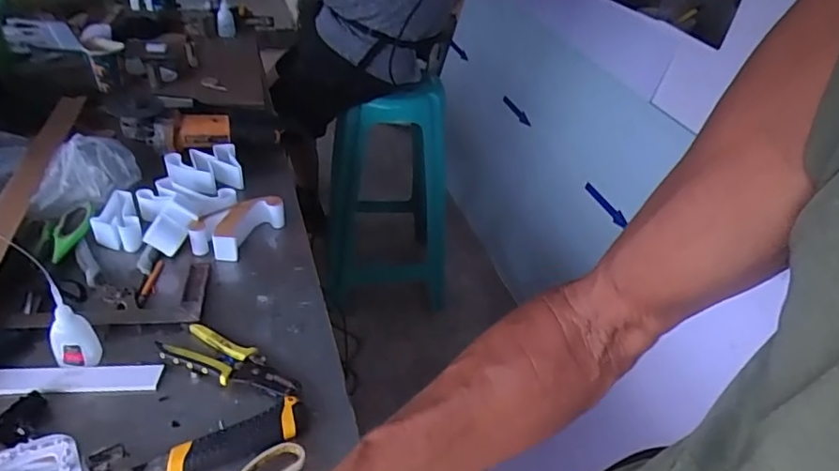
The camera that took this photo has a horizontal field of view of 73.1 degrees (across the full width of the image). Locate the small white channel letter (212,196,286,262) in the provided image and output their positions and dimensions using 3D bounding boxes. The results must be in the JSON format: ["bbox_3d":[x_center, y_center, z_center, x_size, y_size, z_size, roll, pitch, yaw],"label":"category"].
[{"bbox_3d":[-0.246,-0.008,0.824,0.098,0.054,0.092,-5,38,-13],"label":"small white channel letter"}]

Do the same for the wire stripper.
[{"bbox_3d":[-0.212,0.141,0.641,0.158,0.023,0.057,18,38,13],"label":"wire stripper"}]

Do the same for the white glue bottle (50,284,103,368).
[{"bbox_3d":[-0.376,0.103,0.609,0.040,0.098,0.028,7,35,5],"label":"white glue bottle"}]

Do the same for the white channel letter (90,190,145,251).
[{"bbox_3d":[-0.434,-0.020,0.812,0.060,0.044,0.094,-13,41,-22],"label":"white channel letter"}]

